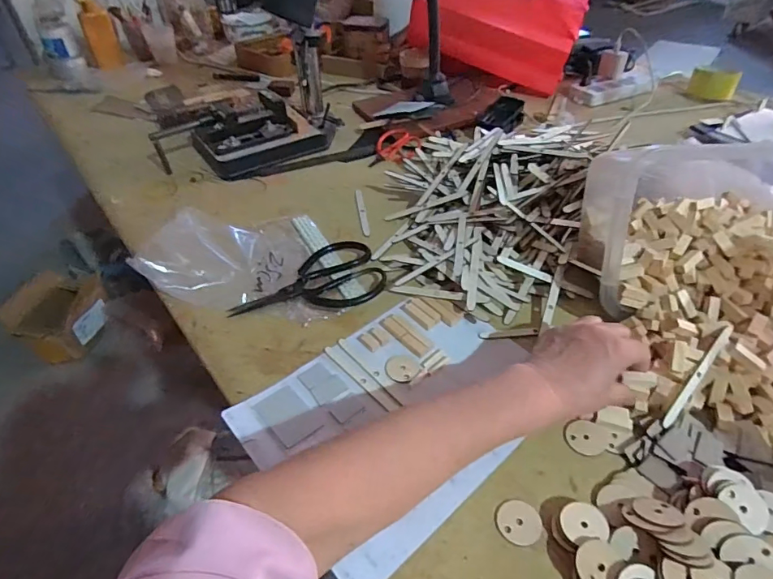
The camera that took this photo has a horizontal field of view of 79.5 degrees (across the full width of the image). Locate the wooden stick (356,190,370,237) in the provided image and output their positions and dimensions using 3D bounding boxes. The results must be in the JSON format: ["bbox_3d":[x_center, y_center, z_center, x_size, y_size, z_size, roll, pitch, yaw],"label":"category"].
[{"bbox_3d":[-0.036,-0.114,0.689,0.012,0.004,0.109,1,45,-14],"label":"wooden stick"}]

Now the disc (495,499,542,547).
[{"bbox_3d":[0.104,0.183,0.366,0.034,0.004,0.033,-2,43,1],"label":"disc"}]

